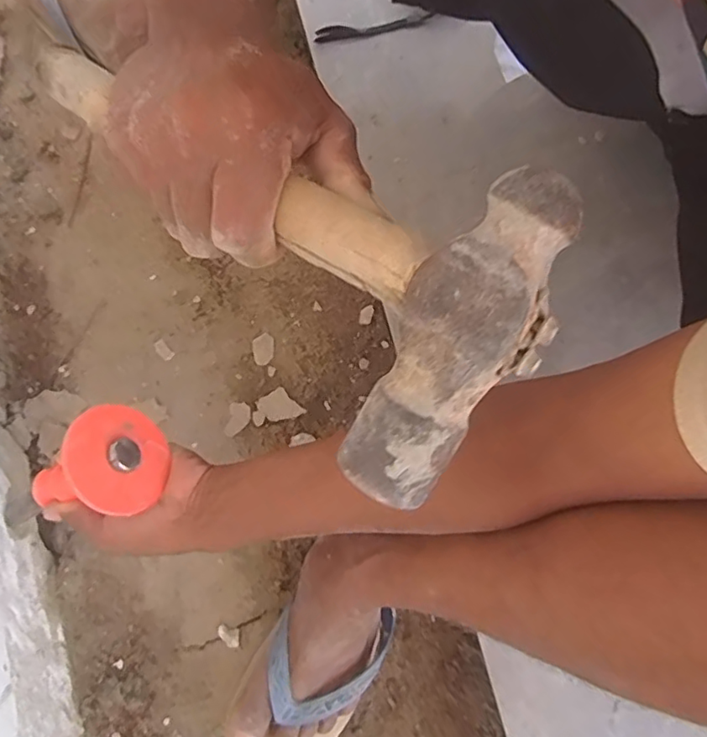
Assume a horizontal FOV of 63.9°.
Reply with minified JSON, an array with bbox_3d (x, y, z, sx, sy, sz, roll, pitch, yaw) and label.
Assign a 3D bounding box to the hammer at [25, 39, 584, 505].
[{"bbox_3d":[-0.047,-0.082,0.238,0.107,0.052,0.287,-45,64,-7],"label":"hammer"}]

